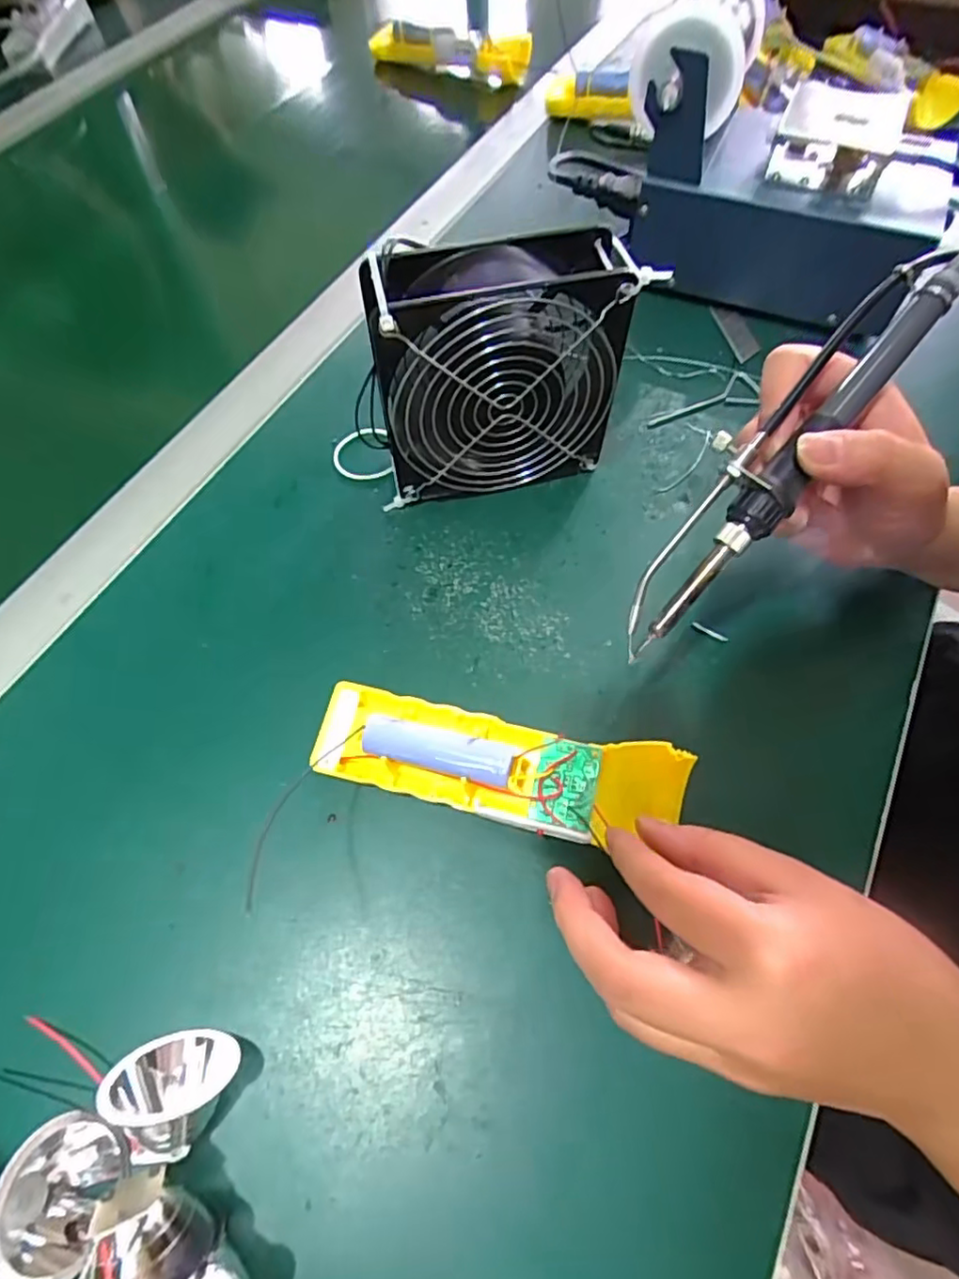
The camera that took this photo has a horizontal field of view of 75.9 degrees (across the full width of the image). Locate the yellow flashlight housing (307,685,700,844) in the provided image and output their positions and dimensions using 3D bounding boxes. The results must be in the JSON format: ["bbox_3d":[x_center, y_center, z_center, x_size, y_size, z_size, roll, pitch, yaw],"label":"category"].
[{"bbox_3d":[0.005,0.055,0.268,0.162,0.017,0.046,9,63,10],"label":"yellow flashlight housing"}]

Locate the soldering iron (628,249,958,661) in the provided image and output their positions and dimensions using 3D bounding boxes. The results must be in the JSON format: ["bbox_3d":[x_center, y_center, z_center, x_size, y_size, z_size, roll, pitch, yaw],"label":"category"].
[{"bbox_3d":[0.125,-0.082,0.244,0.034,0.017,0.205,41,95,18],"label":"soldering iron"}]

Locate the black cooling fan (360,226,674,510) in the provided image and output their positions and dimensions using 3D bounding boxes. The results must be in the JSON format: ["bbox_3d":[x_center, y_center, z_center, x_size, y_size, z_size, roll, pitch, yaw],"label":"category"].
[{"bbox_3d":[0.009,-0.133,0.320,0.129,0.123,0.045,-10,64,-5],"label":"black cooling fan"}]

